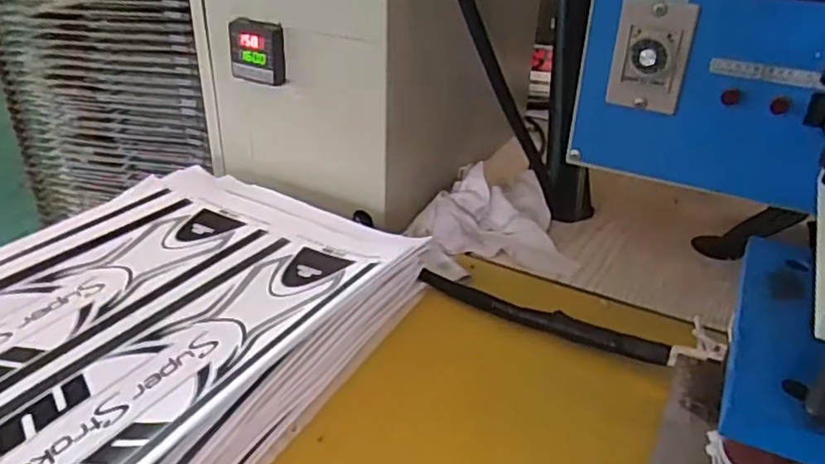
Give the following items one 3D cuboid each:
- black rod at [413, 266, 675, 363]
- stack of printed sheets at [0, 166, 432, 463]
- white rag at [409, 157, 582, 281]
[{"bbox_3d":[0.097,0.069,0.526,0.207,0.014,0.022,17,33,26],"label":"black rod"},{"bbox_3d":[-0.192,0.070,0.468,0.281,0.068,0.341,14,32,24],"label":"stack of printed sheets"},{"bbox_3d":[0.080,-0.021,0.666,0.152,0.046,0.201,4,30,5],"label":"white rag"}]

